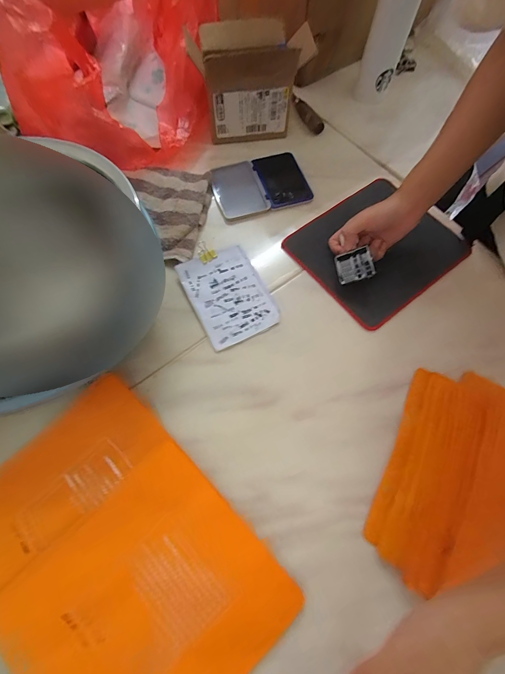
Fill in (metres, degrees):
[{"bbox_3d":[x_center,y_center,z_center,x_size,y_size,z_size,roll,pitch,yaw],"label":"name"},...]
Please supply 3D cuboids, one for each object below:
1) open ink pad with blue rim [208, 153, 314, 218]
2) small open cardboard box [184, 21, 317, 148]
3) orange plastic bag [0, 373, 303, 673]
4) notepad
[{"bbox_3d":[0.012,-0.271,0.531,0.164,0.010,0.122,-17,70,-9],"label":"open ink pad with blue rim"},{"bbox_3d":[-0.010,-0.449,0.529,0.177,0.137,0.150,-17,70,-9],"label":"small open cardboard box"},{"bbox_3d":[-0.147,0.234,0.325,0.338,0.019,0.232,43,73,13],"label":"orange plastic bag"},{"bbox_3d":[-0.036,-0.065,0.451,0.108,0.007,0.147,-25,72,-11],"label":"notepad"}]

